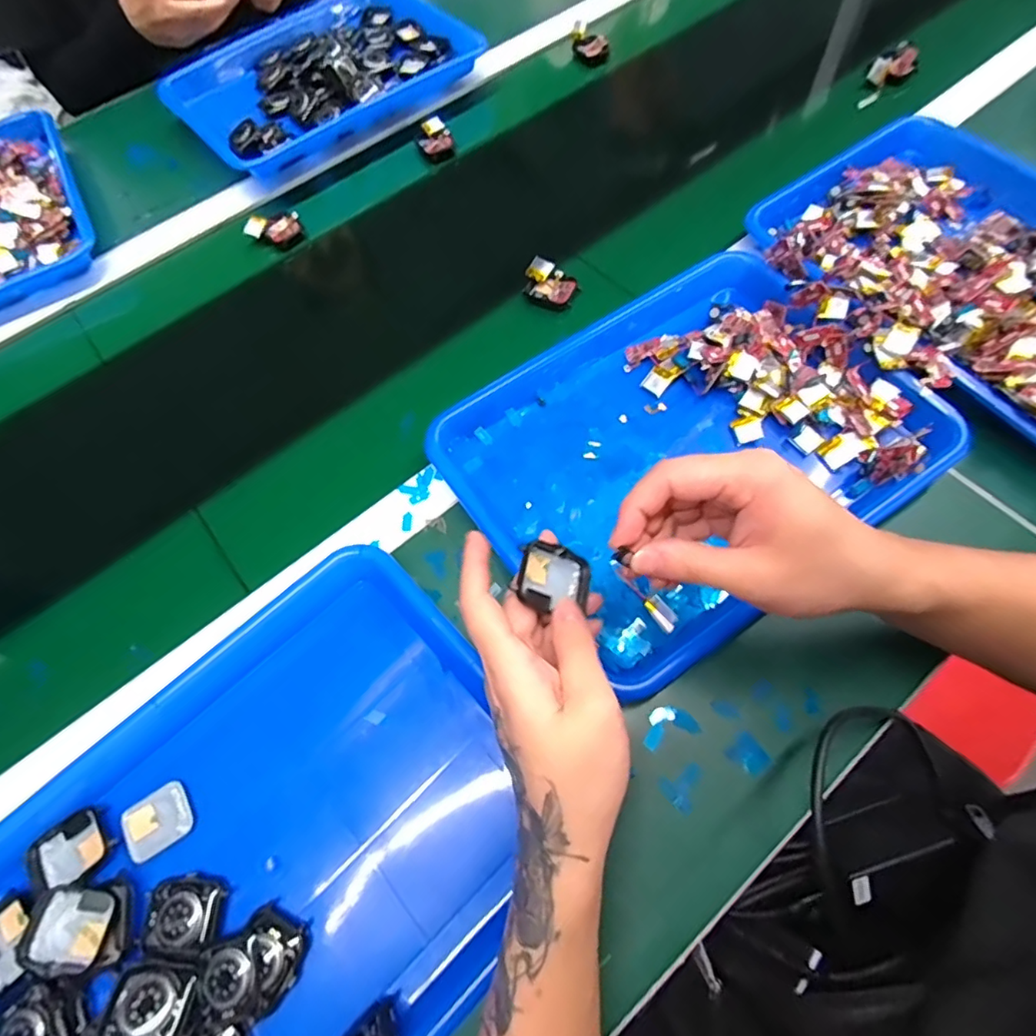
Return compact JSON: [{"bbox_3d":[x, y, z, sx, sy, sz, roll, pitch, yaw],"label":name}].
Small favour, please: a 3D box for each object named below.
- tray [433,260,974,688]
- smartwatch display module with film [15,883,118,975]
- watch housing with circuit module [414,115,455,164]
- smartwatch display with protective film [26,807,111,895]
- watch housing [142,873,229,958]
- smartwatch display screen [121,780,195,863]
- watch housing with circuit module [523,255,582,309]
[{"bbox_3d":[0.121,-0.062,0.426,0.330,0.041,0.274,-33,69,-12],"label":"tray"},{"bbox_3d":[-0.253,0.231,0.310,0.043,0.010,0.040,9,55,-12],"label":"smartwatch display module with film"},{"bbox_3d":[-0.095,-0.430,0.626,0.036,0.023,0.048,-23,67,-8],"label":"watch housing with circuit module"},{"bbox_3d":[-0.272,0.201,0.331,0.042,0.009,0.037,-35,69,-13],"label":"smartwatch display with protective film"},{"bbox_3d":[-0.191,0.226,0.314,0.043,0.009,0.036,5,66,4],"label":"watch housing"},{"bbox_3d":[-0.223,0.187,0.340,0.038,0.005,0.034,-33,69,-12],"label":"smartwatch display screen"},{"bbox_3d":[0.029,-0.218,0.513,0.052,0.015,0.041,31,70,15],"label":"watch housing with circuit module"}]

